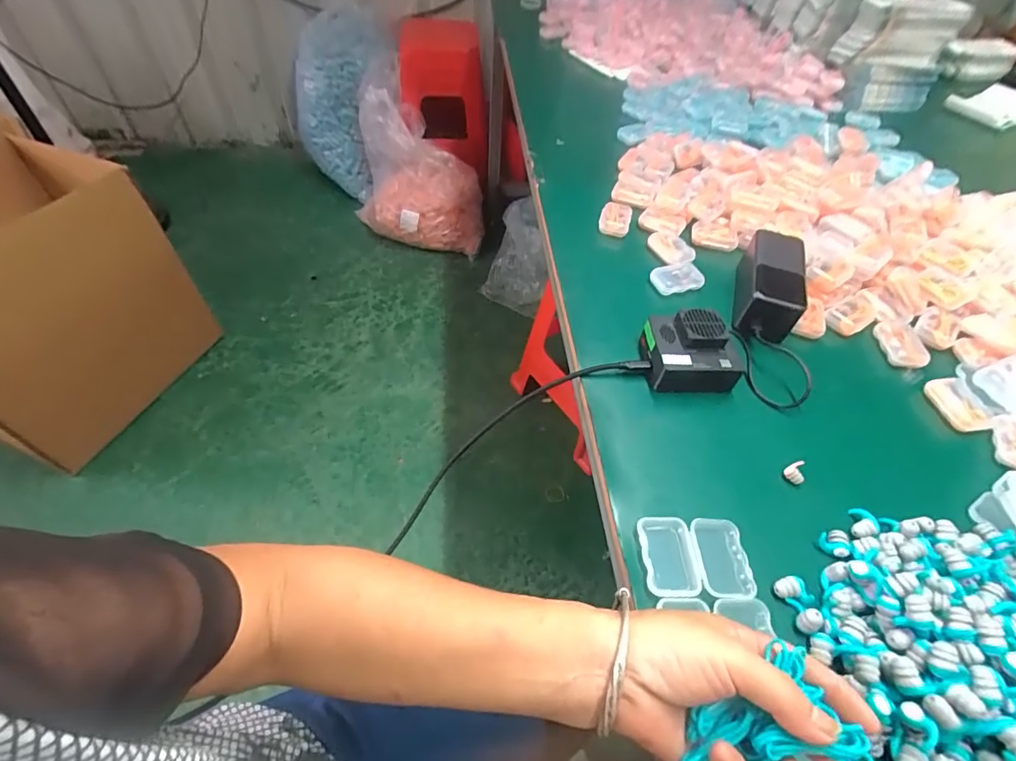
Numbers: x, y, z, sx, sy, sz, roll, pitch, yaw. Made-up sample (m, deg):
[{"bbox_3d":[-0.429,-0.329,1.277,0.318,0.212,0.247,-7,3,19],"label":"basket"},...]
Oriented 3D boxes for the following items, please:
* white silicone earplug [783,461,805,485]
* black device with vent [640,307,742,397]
[{"bbox_3d":[0.240,0.076,0.393,0.019,0.009,0.015,-22,56,-21],"label":"white silicone earplug"},{"bbox_3d":[0.173,-0.028,0.446,0.081,0.049,0.071,-1,51,-5],"label":"black device with vent"}]

